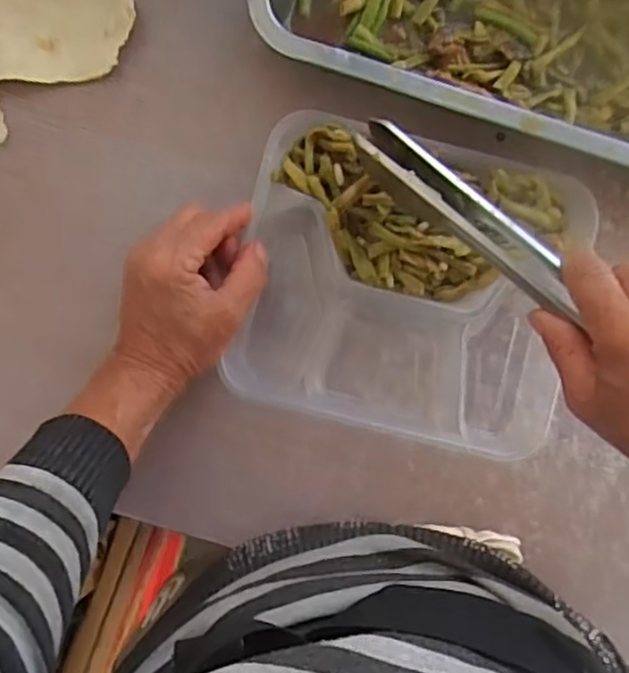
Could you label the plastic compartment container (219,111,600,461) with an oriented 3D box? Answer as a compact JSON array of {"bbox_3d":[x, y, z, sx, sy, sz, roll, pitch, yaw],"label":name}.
[{"bbox_3d":[0.060,-0.029,0.432,0.207,0.032,0.181,13,89,-1],"label":"plastic compartment container"}]

